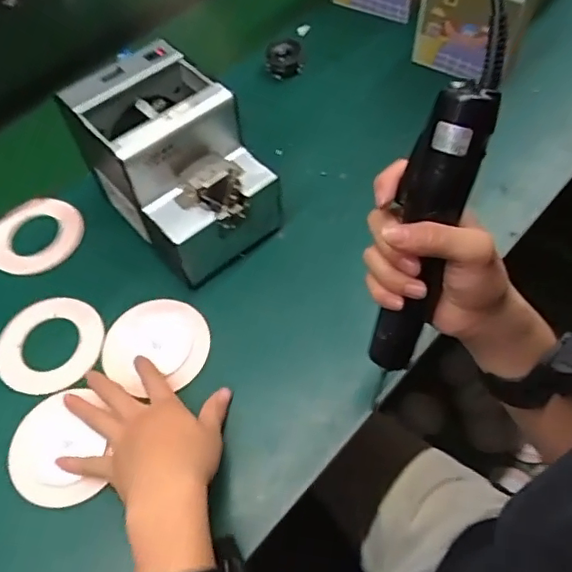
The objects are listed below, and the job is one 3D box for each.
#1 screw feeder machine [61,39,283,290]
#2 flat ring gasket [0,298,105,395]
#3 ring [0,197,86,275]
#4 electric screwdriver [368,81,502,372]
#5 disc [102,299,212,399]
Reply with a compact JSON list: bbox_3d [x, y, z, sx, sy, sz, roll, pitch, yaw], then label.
[{"bbox_3d":[-0.111,-0.119,0.567,0.137,0.145,0.177,-38,62,-18],"label":"screw feeder machine"},{"bbox_3d":[-0.230,0.056,0.547,0.098,0.011,0.099,-2,57,3],"label":"flat ring gasket"},{"bbox_3d":[-0.279,-0.057,0.623,0.097,0.013,0.100,-2,57,3],"label":"ring"},{"bbox_3d":[0.094,-0.034,0.378,0.043,0.196,0.032,16,27,14],"label":"electric screwdriver"},{"bbox_3d":[-0.123,0.056,0.540,0.101,0.004,0.093,-2,59,3],"label":"disc"}]

